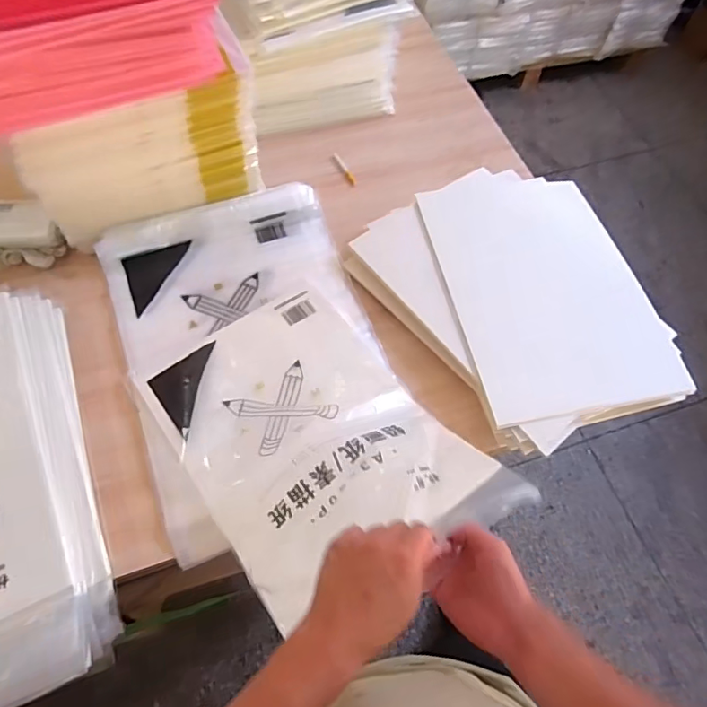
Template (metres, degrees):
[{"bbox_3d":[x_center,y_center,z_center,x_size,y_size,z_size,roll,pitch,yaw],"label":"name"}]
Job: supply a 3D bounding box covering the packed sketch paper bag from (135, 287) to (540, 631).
[{"bbox_3d":[-0.055,0.093,0.630,0.282,0.121,0.431,-31,68,-18],"label":"packed sketch paper bag"}]

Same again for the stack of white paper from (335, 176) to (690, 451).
[{"bbox_3d":[0.244,-0.093,0.788,0.382,0.042,0.455,-20,65,-13],"label":"stack of white paper"}]

